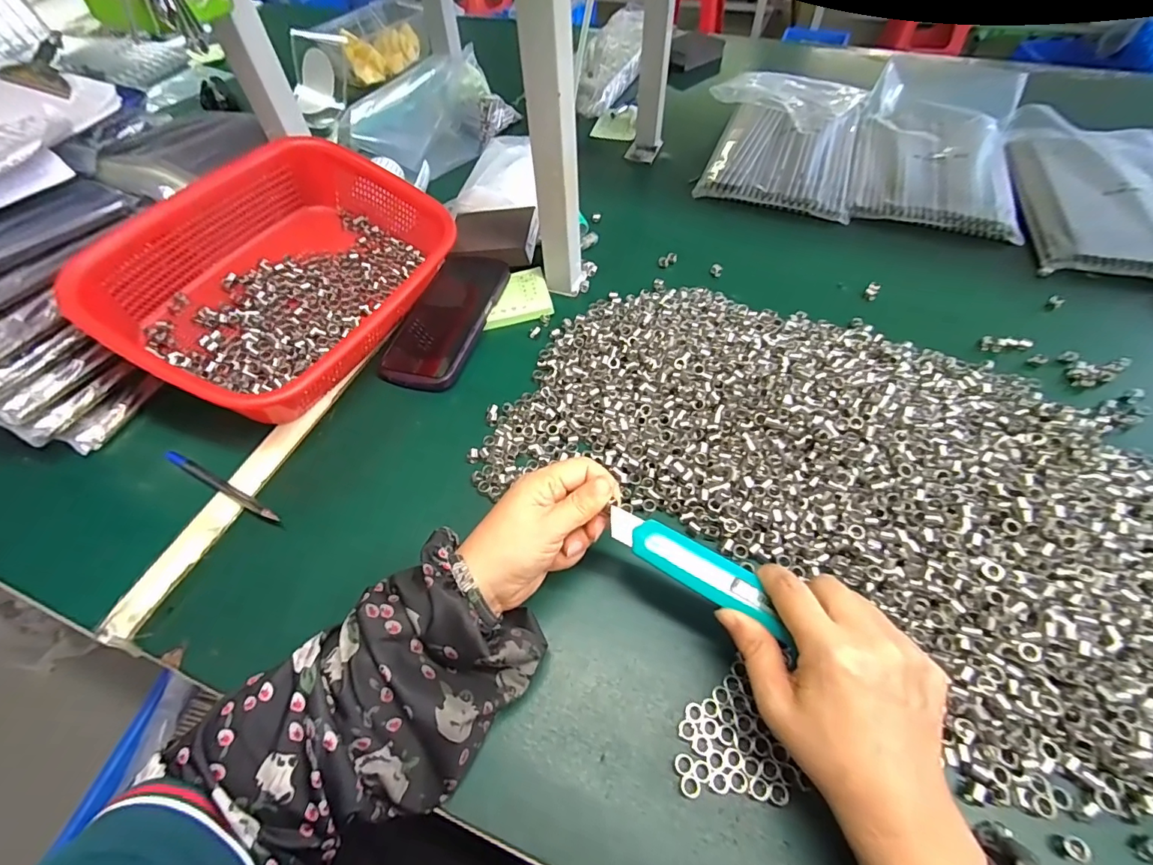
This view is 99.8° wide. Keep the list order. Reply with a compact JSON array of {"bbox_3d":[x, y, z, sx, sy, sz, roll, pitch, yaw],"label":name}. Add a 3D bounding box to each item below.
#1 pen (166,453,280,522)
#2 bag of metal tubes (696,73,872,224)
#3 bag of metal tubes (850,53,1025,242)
[{"bbox_3d":[-0.284,0.042,0.387,0.131,0.012,0.009,23,60,17],"label":"pen"},{"bbox_3d":[0.280,-0.411,0.672,0.203,0.037,0.326,16,58,14],"label":"bag of metal tubes"},{"bbox_3d":[0.481,-0.408,0.645,0.180,0.039,0.401,17,59,15],"label":"bag of metal tubes"}]

